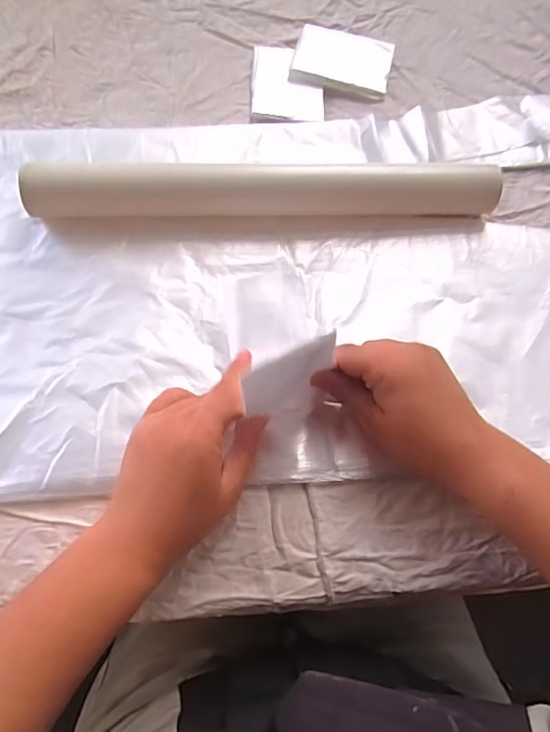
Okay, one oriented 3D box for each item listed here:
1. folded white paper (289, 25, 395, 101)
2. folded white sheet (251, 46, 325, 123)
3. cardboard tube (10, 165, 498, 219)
[{"bbox_3d":[0.064,-0.285,0.469,0.090,0.008,0.072,12,70,2],"label":"folded white paper"},{"bbox_3d":[0.012,-0.256,0.459,0.064,0.011,0.080,2,70,-2],"label":"folded white sheet"},{"bbox_3d":[-0.005,-0.141,0.394,0.359,0.038,0.046,-2,70,-3],"label":"cardboard tube"}]

